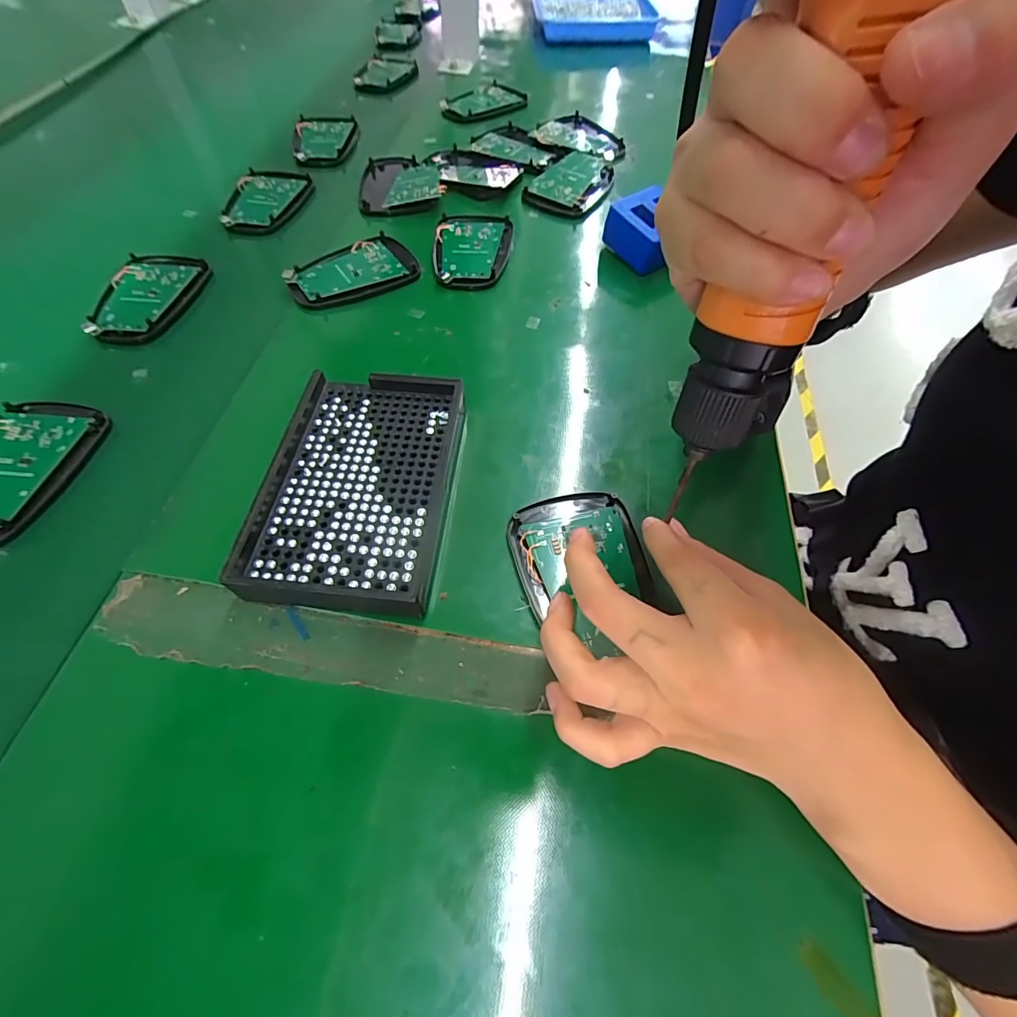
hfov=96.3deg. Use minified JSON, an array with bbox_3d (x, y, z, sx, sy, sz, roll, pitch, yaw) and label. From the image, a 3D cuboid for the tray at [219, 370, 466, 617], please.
[{"bbox_3d":[-0.080,-0.013,0.245,0.099,0.024,0.139,6,58,2],"label":"tray"}]

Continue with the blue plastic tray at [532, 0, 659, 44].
[{"bbox_3d":[0.121,-0.720,0.660,0.161,0.033,0.214,1,59,-6],"label":"blue plastic tray"}]

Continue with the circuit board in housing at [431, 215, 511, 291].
[{"bbox_3d":[-0.030,-0.210,0.370,0.063,0.007,0.093,1,58,-1],"label":"circuit board in housing"}]

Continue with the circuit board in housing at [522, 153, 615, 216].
[{"bbox_3d":[0.054,-0.300,0.417,0.060,0.014,0.091,22,60,12],"label":"circuit board in housing"}]

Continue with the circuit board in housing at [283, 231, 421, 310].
[{"bbox_3d":[-0.121,-0.184,0.352,0.095,0.008,0.061,-28,63,-17],"label":"circuit board in housing"}]

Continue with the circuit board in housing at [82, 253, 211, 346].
[{"bbox_3d":[-0.269,-0.156,0.337,0.060,0.011,0.093,6,58,2],"label":"circuit board in housing"}]

